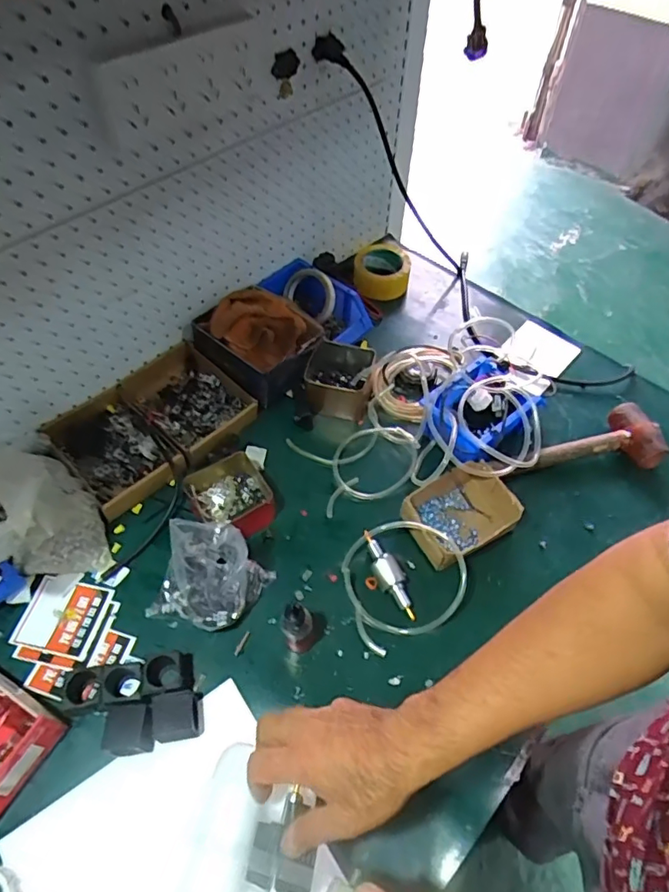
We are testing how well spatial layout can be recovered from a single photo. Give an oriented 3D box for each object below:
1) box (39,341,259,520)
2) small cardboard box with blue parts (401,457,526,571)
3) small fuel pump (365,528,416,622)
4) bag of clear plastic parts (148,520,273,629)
[{"bbox_3d":[-0.268,-0.033,0.825,0.265,0.055,0.178,-39,64,-25],"label":"box"},{"bbox_3d":[0.170,0.089,0.742,0.146,0.061,0.108,-22,58,-16],"label":"small cardboard box with blue parts"},{"bbox_3d":[0.071,0.166,0.700,0.033,0.035,0.116,-22,58,-16],"label":"small fuel pump"},{"bbox_3d":[-0.155,0.162,0.667,0.123,0.089,0.111,19,56,12],"label":"bag of clear plastic parts"}]

